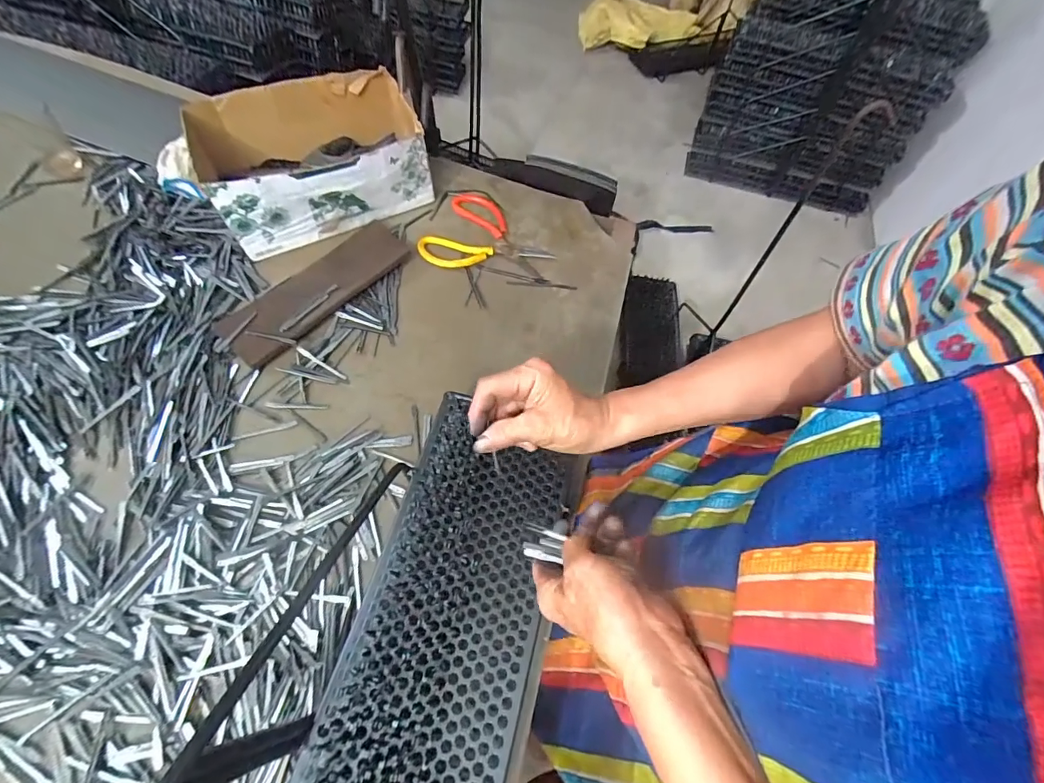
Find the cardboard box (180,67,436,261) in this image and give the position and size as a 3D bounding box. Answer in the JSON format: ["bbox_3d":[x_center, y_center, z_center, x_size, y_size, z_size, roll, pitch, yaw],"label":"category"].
[{"bbox_3d":[-0.292,-0.336,0.665,0.300,0.119,0.203,-23,64,-17],"label":"cardboard box"}]

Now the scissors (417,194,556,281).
[{"bbox_3d":[-0.042,-0.235,0.687,0.185,0.008,0.158,16,60,5],"label":"scissors"}]

